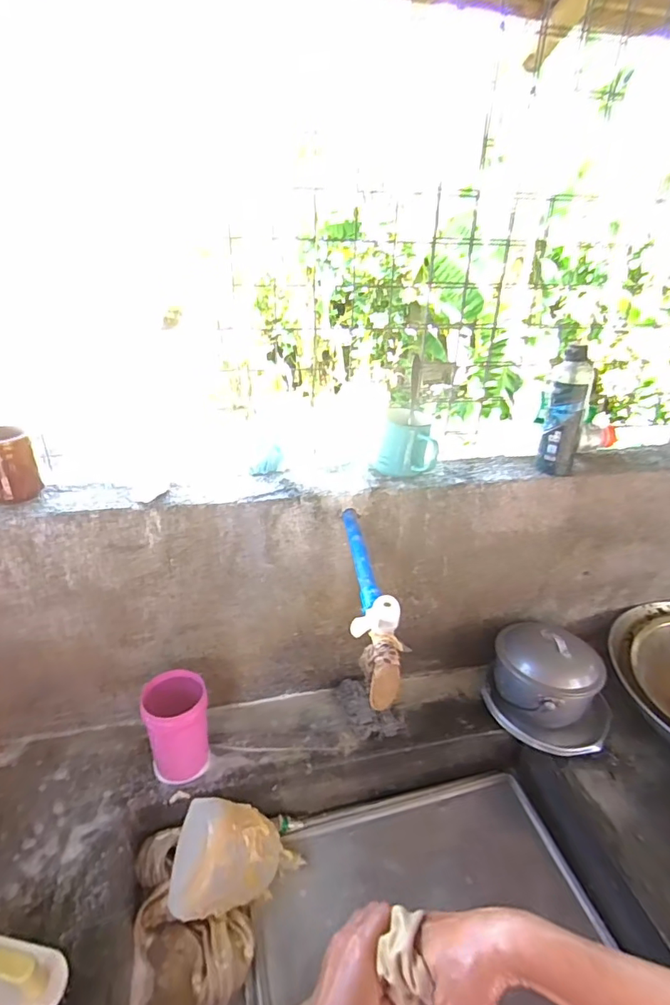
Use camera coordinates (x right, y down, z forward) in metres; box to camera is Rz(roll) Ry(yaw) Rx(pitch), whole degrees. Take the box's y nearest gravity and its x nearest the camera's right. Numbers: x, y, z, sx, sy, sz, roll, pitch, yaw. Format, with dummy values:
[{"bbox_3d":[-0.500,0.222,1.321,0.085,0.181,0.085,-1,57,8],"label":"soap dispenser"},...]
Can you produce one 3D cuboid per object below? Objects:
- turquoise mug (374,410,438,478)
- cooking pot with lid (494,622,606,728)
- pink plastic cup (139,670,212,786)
[{"bbox_3d":[0.112,-0.094,0.768,0.095,0.085,0.091,8,29,11],"label":"turquoise mug"},{"bbox_3d":[0.360,0.283,0.849,0.148,0.111,0.157,2,28,-1],"label":"cooking pot with lid"},{"bbox_3d":[-0.227,0.331,0.736,0.080,0.153,0.086,2,28,-1],"label":"pink plastic cup"}]

